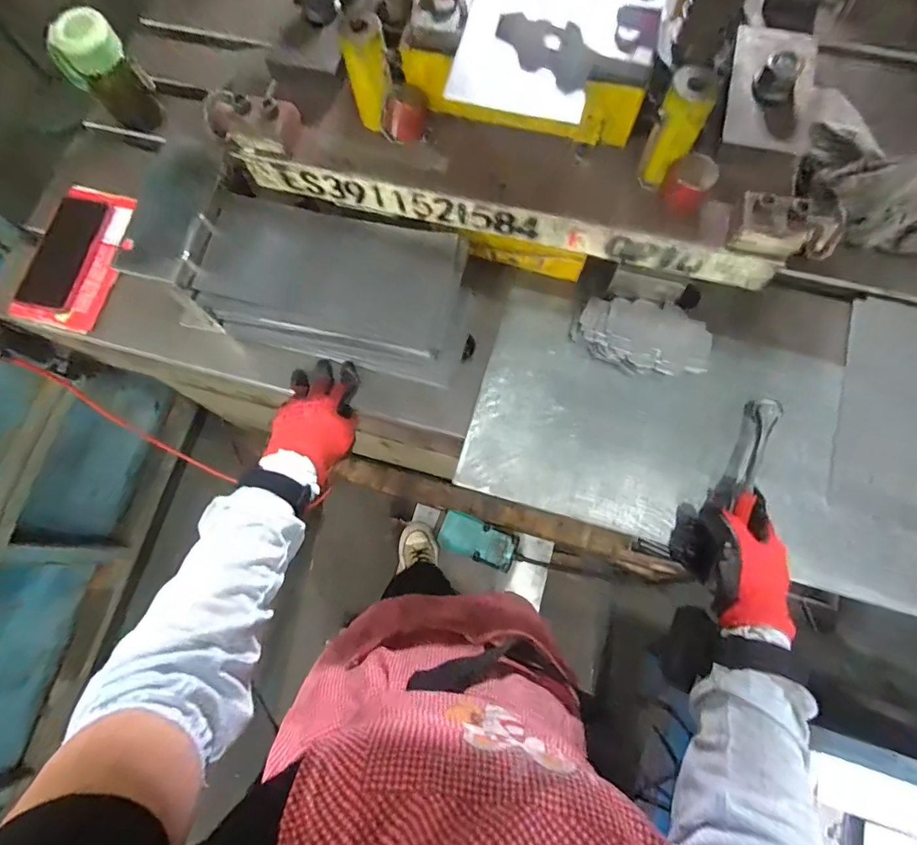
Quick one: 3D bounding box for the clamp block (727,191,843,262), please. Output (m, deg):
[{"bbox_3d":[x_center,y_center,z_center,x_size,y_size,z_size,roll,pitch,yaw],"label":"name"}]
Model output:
[{"bbox_3d":[0.301,-0.178,0.446,0.091,0.041,0.042,17,76,7],"label":"clamp block"}]

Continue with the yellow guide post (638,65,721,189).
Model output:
[{"bbox_3d":[0.197,-0.266,0.447,0.042,0.094,0.038,28,77,9],"label":"yellow guide post"}]

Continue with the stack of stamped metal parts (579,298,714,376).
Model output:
[{"bbox_3d":[0.212,-0.097,0.557,0.140,0.024,0.080,10,75,5],"label":"stack of stamped metal parts"}]

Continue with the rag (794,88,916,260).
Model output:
[{"bbox_3d":[0.504,-0.314,0.595,0.152,0.076,0.206,-1,74,2],"label":"rag"}]

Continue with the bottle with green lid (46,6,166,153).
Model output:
[{"bbox_3d":[-0.467,-0.458,0.654,0.081,0.148,0.075,-40,77,-9],"label":"bottle with green lid"}]

